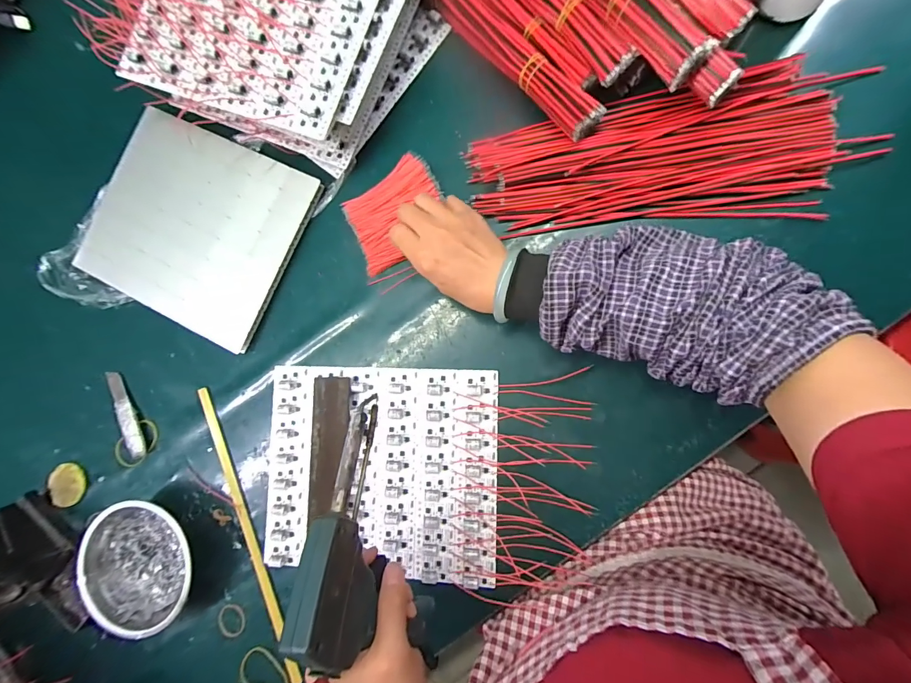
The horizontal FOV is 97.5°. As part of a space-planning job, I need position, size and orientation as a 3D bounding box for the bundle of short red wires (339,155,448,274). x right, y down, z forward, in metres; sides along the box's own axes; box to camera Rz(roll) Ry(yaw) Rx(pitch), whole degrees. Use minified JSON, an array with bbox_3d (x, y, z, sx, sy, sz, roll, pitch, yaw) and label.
[{"bbox_3d":[-0.065,-0.135,0.418,0.107,0.016,0.085,-34,85,7],"label":"bundle of short red wires"}]

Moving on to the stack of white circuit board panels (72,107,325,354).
[{"bbox_3d":[-0.287,-0.126,0.434,0.231,0.018,0.199,25,92,6],"label":"stack of white circuit board panels"}]

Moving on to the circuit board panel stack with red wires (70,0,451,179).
[{"bbox_3d":[-0.200,-0.338,0.418,0.330,0.087,0.236,23,90,9],"label":"circuit board panel stack with red wires"}]

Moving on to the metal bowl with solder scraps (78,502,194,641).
[{"bbox_3d":[-0.336,0.240,0.430,0.138,0.035,0.130,-1,87,9],"label":"metal bowl with solder scraps"}]

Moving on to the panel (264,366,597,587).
[{"bbox_3d":[-0.039,0.130,0.391,0.317,0.030,0.203,2,87,9],"label":"panel"}]

